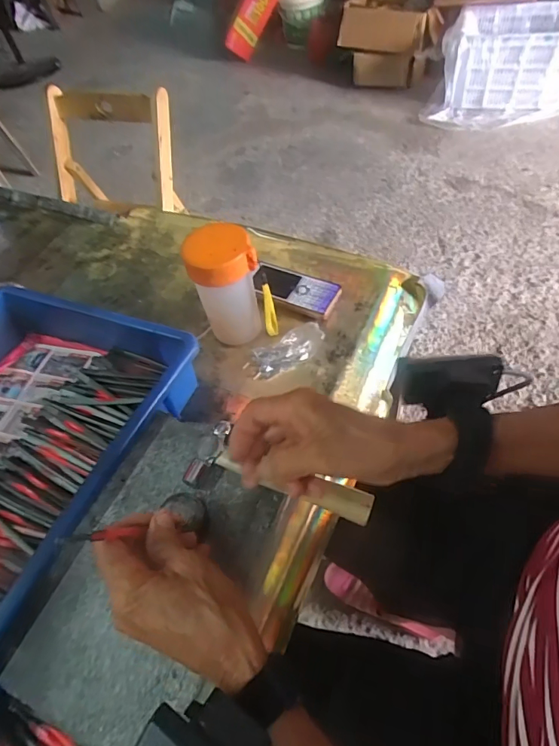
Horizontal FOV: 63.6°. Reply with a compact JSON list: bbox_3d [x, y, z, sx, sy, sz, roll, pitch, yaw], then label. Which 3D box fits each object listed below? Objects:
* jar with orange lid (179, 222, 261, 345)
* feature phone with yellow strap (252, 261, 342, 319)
[{"bbox_3d":[-0.058,-0.089,0.497,0.067,0.149,0.059,-15,53,-6],"label":"jar with orange lid"},{"bbox_3d":[0.016,-0.108,0.575,0.114,0.019,0.056,22,58,21],"label":"feature phone with yellow strap"}]

